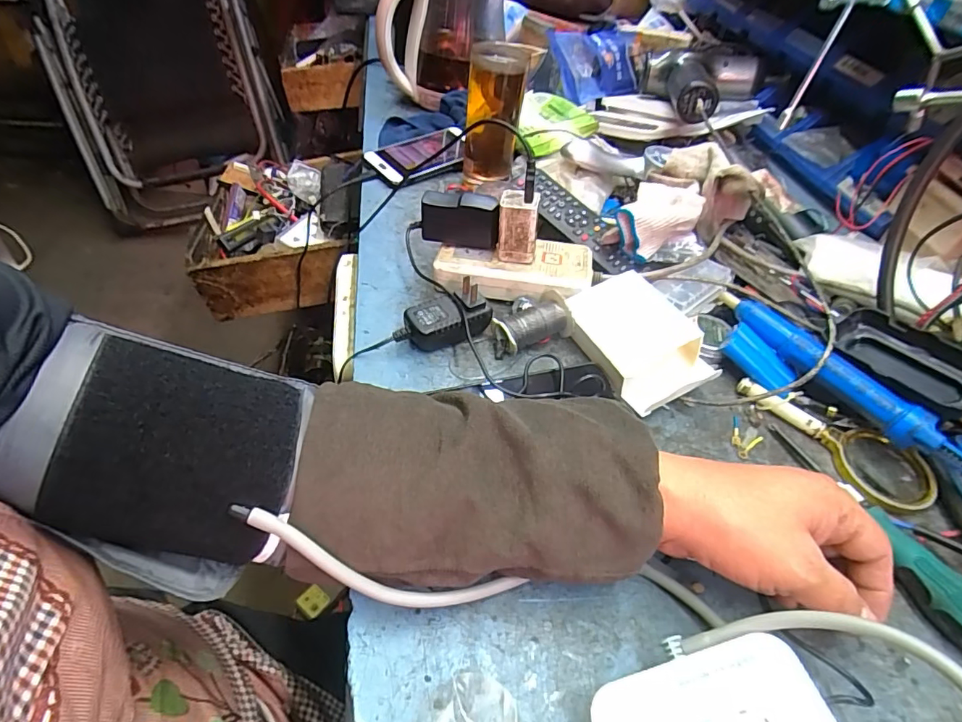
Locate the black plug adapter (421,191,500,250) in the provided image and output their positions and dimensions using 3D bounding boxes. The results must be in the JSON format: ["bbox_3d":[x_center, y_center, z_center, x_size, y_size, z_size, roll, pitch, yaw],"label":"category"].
[{"bbox_3d":[-0.020,-0.132,0.471,0.070,0.044,0.028,4,46,-5],"label":"black plug adapter"}]

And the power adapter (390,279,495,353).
[{"bbox_3d":[-0.034,-0.036,0.436,0.086,0.042,0.039,-12,50,-20],"label":"power adapter"}]

